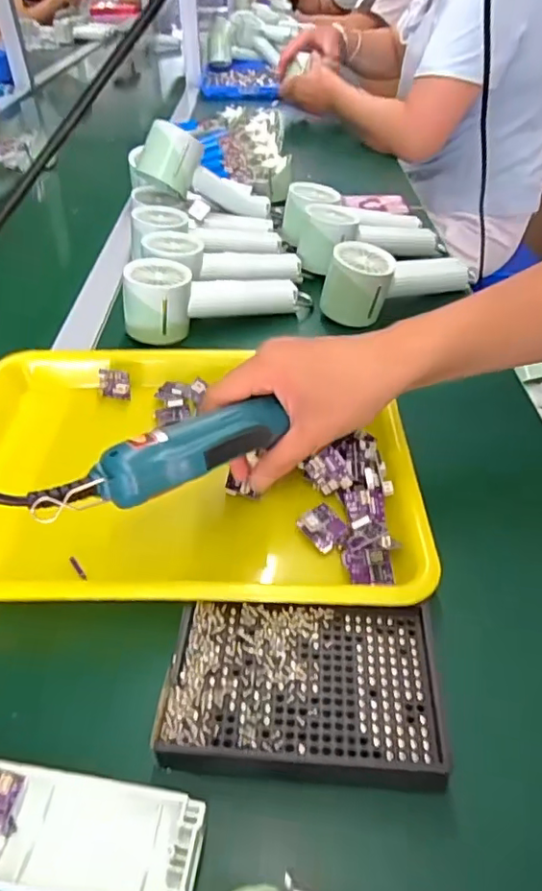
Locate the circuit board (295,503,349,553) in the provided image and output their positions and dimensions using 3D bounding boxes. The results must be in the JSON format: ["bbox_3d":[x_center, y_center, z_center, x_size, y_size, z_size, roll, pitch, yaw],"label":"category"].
[{"bbox_3d":[0.035,0.052,0.374,0.026,0.005,0.030,-27,48,-27],"label":"circuit board"}]

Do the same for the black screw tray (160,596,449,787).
[{"bbox_3d":[0.016,0.122,0.291,0.135,0.014,0.090,2,41,3],"label":"black screw tray"}]

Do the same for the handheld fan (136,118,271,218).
[{"bbox_3d":[-0.081,-0.335,0.718,0.098,0.062,0.197,37,18,34],"label":"handheld fan"}]

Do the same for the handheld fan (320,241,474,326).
[{"bbox_3d":[0.136,-0.182,0.597,0.170,0.063,0.058,-22,46,-23],"label":"handheld fan"}]

